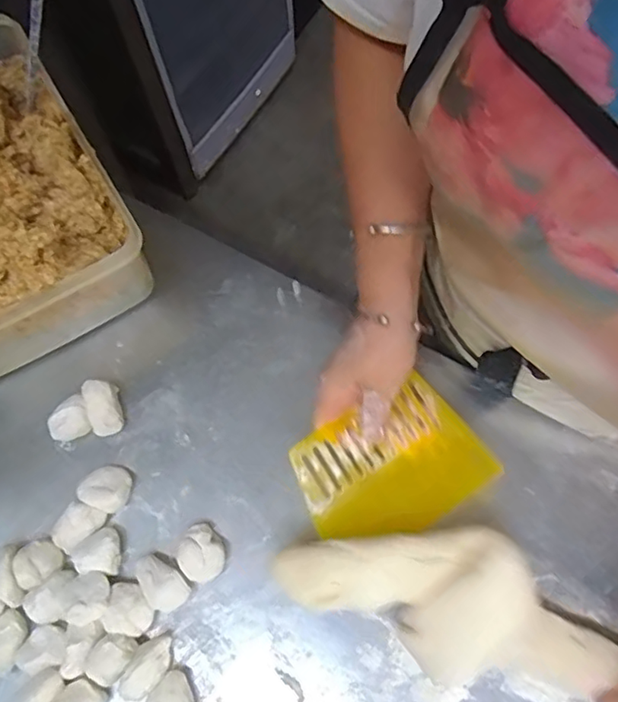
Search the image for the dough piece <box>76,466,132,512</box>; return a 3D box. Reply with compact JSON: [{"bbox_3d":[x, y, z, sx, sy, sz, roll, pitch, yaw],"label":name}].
[{"bbox_3d":[-0.167,0.113,0.466,0.034,0.024,0.035,-1,69,2],"label":"dough piece"}]

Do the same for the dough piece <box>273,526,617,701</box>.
[{"bbox_3d":[0.100,0.170,0.385,0.232,0.054,0.097,21,71,-3],"label":"dough piece"}]

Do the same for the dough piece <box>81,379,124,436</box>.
[{"bbox_3d":[-0.177,0.049,0.488,0.027,0.031,0.044,-12,69,-2],"label":"dough piece"}]

